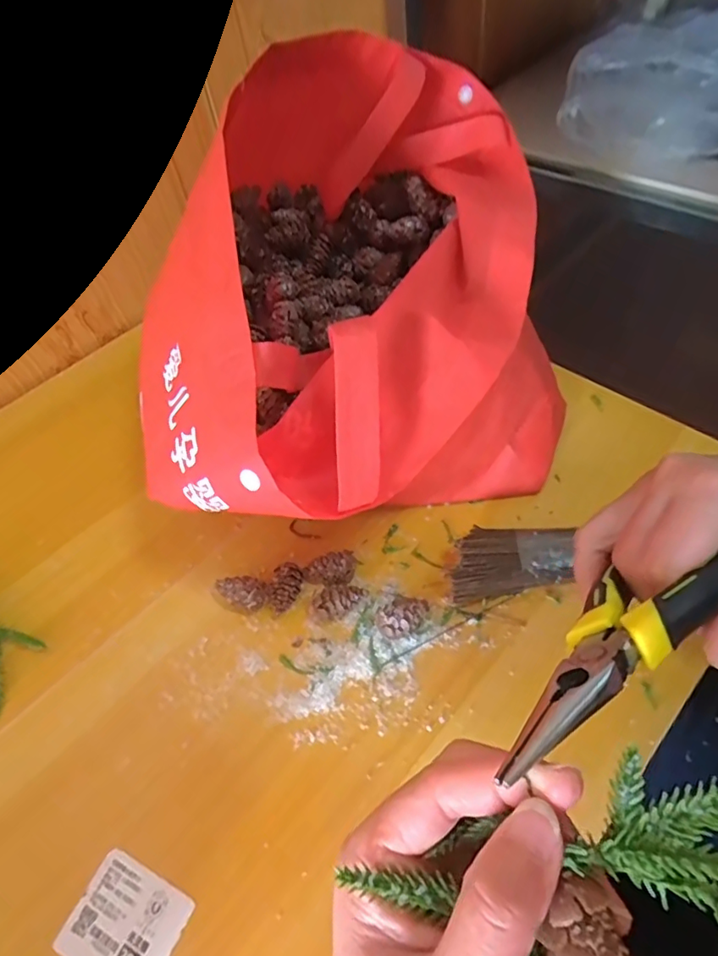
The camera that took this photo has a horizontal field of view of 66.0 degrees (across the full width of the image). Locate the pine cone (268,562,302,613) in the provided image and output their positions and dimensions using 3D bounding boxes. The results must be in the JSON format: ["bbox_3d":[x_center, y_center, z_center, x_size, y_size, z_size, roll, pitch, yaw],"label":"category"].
[{"bbox_3d":[-0.050,0.077,0.381,0.021,0.020,0.033,5,54,12],"label":"pine cone"}]

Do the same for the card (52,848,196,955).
[{"bbox_3d":[-0.122,0.232,0.287,0.059,0.004,0.048,18,58,20],"label":"card"}]

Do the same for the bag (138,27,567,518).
[{"bbox_3d":[0.005,-0.122,0.415,0.255,0.204,0.371,-7,53,3],"label":"bag"}]

